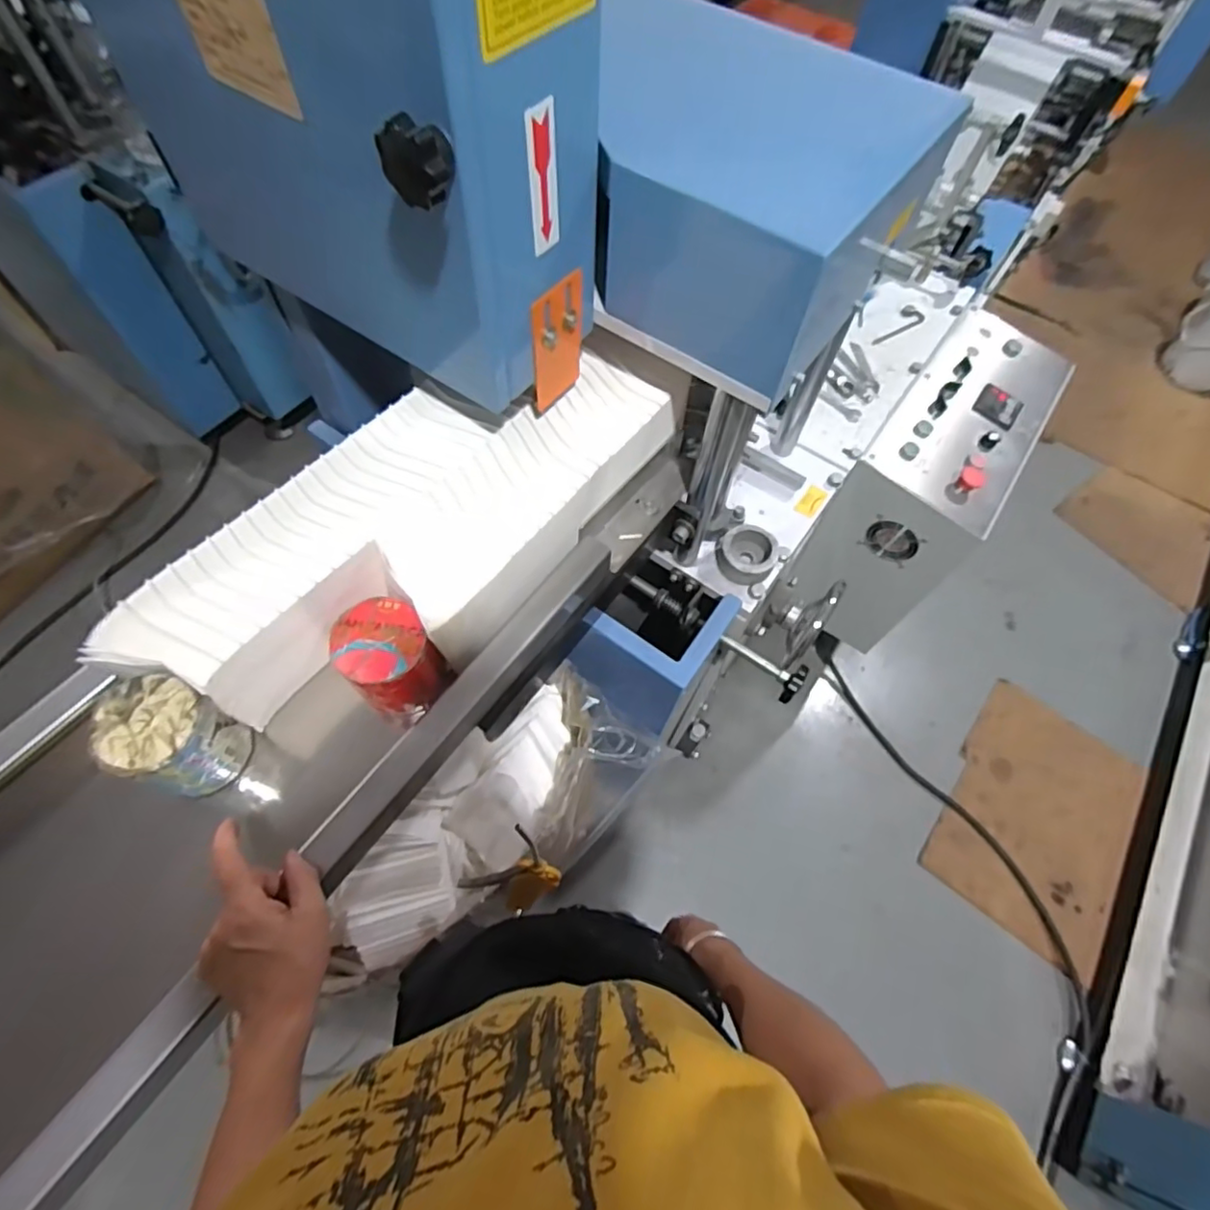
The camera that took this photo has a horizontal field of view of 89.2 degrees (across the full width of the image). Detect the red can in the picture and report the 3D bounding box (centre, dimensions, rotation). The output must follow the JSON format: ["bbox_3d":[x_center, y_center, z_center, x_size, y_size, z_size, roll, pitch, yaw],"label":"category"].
[{"bbox_3d":[-0.201,0.055,0.584,0.083,0.105,0.093,-39,71,-20],"label":"red can"}]

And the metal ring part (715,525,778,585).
[{"bbox_3d":[0.194,-0.067,0.840,0.080,0.035,0.080,10,62,2],"label":"metal ring part"}]

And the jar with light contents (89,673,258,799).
[{"bbox_3d":[-0.371,0.116,0.529,0.082,0.094,0.076,1,62,-2],"label":"jar with light contents"}]

